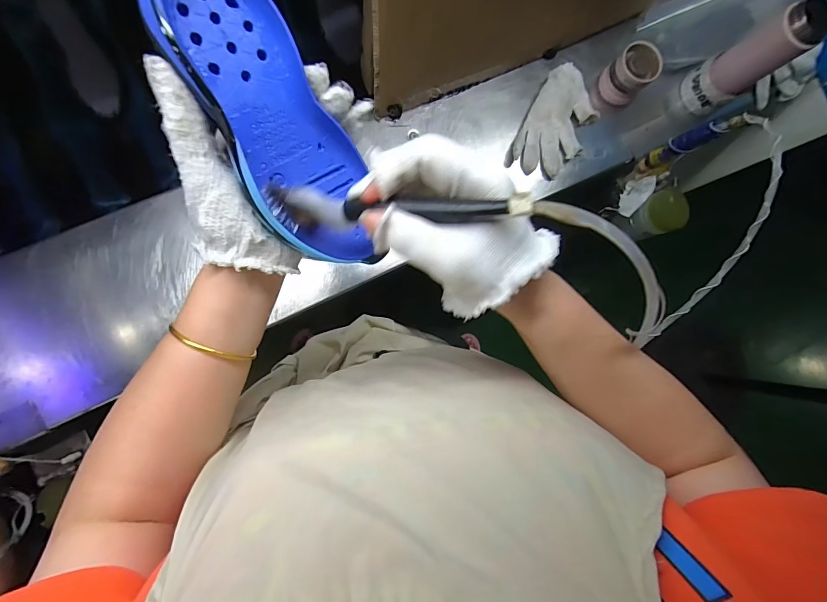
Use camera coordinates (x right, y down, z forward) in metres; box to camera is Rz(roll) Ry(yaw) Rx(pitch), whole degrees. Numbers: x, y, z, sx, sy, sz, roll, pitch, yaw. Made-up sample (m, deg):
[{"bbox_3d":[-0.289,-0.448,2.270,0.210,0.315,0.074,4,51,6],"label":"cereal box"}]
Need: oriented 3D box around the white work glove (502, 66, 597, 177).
[{"bbox_3d":[0.232,-0.284,0.625,0.102,0.028,0.174,28,83,-4],"label":"white work glove"}]

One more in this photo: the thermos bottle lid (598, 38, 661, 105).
[{"bbox_3d":[0.346,-0.364,0.624,0.053,0.070,0.066,-43,92,-8],"label":"thermos bottle lid"}]

